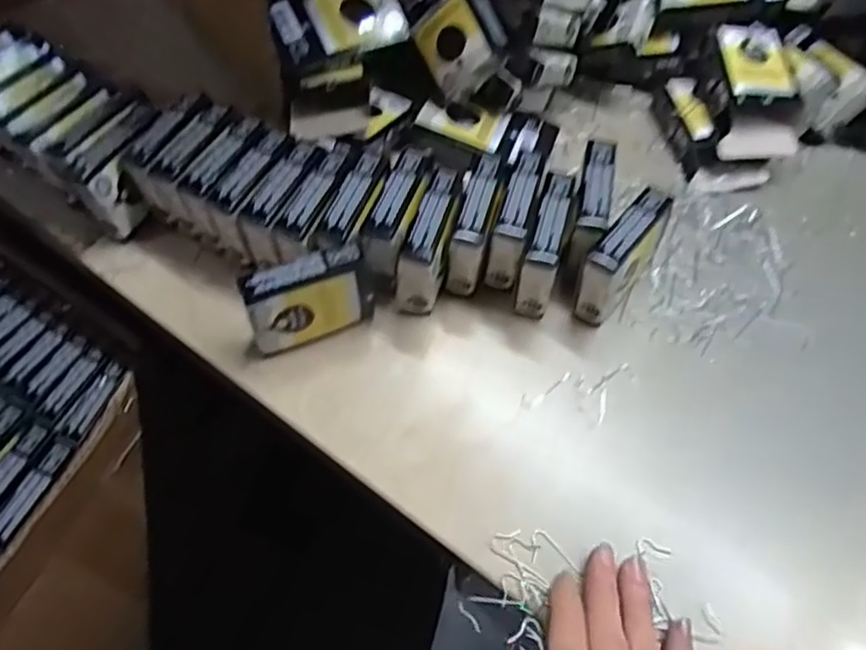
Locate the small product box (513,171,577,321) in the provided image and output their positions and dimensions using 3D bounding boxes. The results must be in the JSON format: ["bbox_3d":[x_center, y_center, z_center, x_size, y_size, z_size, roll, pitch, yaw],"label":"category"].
[{"bbox_3d":[0.069,-0.045,0.399,0.019,0.065,0.066,15,57,9],"label":"small product box"}]

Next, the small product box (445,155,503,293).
[{"bbox_3d":[0.027,-0.060,0.410,0.022,0.057,0.073,12,57,7],"label":"small product box"}]

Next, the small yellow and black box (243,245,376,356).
[{"bbox_3d":[-0.072,-0.011,0.375,0.072,0.060,0.020,-21,59,-14],"label":"small yellow and black box"}]

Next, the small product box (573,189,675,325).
[{"bbox_3d":[0.115,-0.040,0.395,0.022,0.058,0.074,32,62,19],"label":"small product box"}]

